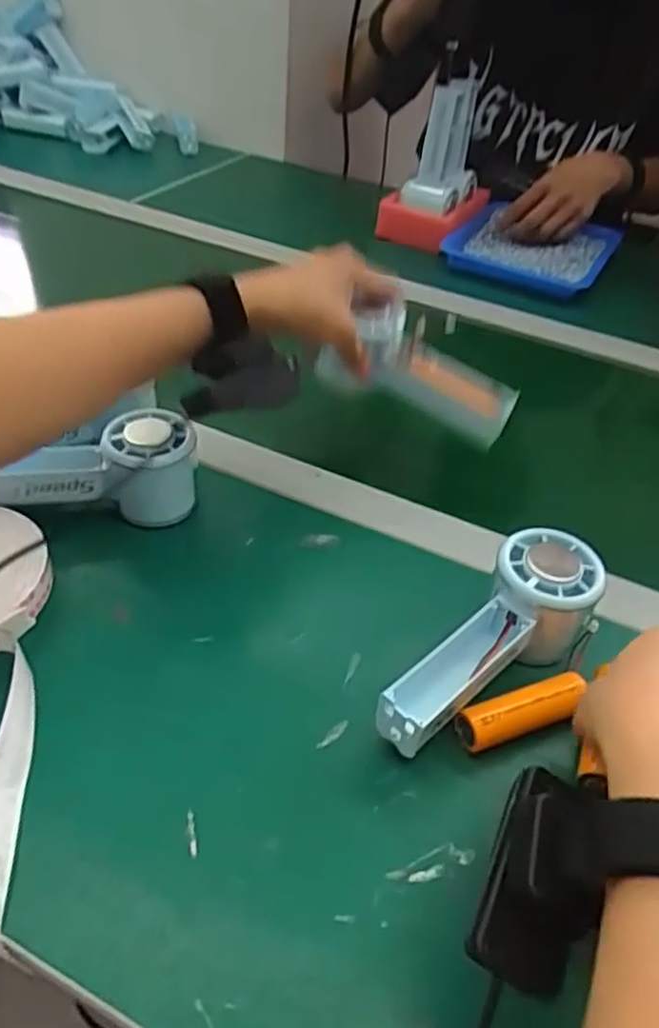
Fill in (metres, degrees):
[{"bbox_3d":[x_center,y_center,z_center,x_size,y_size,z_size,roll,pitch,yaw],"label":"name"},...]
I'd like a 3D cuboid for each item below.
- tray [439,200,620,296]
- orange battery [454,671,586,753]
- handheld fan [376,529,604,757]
[{"bbox_3d":[0.242,-0.328,0.856,0.184,0.031,0.210,22,43,17],"label":"tray"},{"bbox_3d":[0.104,0.105,0.371,0.074,0.023,0.023,-16,46,-20],"label":"orange battery"},{"bbox_3d":[0.089,0.072,0.376,0.057,0.058,0.148,32,49,26],"label":"handheld fan"}]

